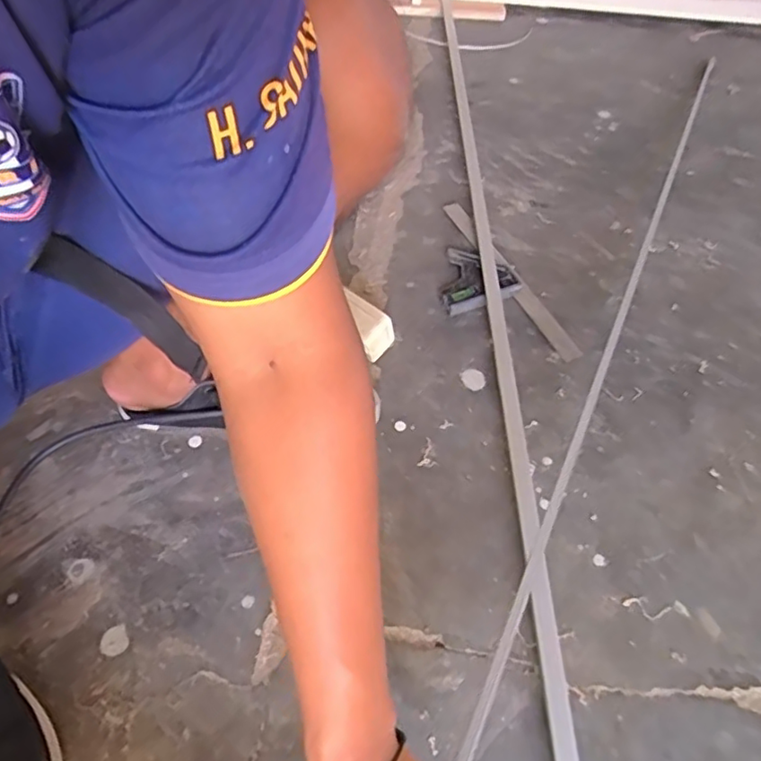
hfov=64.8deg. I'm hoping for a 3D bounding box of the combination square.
[{"bbox_3d":[0.124,-0.125,0.768,0.117,0.016,0.300,-21,59,-18],"label":"combination square"}]

